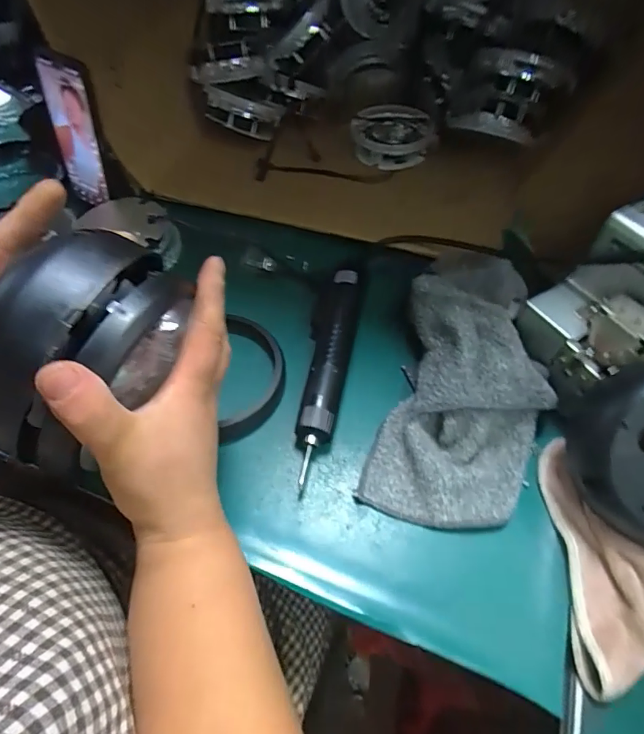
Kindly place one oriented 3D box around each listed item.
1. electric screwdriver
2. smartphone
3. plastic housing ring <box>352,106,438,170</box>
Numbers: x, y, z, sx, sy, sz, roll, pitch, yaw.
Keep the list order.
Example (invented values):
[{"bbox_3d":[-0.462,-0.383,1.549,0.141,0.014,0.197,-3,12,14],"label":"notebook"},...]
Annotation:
[{"bbox_3d":[0.005,-0.005,0.421,0.040,0.036,0.226,7,55,5],"label":"electric screwdriver"},{"bbox_3d":[-0.274,-0.257,0.504,0.068,0.154,0.006,26,49,9],"label":"smartphone"},{"bbox_3d":[0.099,-0.330,0.656,0.112,0.053,0.110,1,55,1],"label":"plastic housing ring"}]

